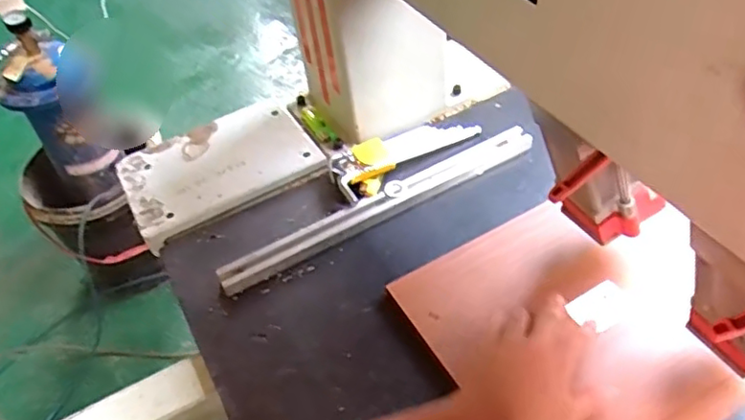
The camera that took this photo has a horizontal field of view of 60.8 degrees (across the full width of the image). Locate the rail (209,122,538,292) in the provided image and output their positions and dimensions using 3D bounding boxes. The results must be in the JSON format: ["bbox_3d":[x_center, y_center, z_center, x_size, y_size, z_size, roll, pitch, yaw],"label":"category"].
[{"bbox_3d":[0.015,-0.008,0.778,0.420,0.014,0.040,-25,51,-16],"label":"rail"}]

